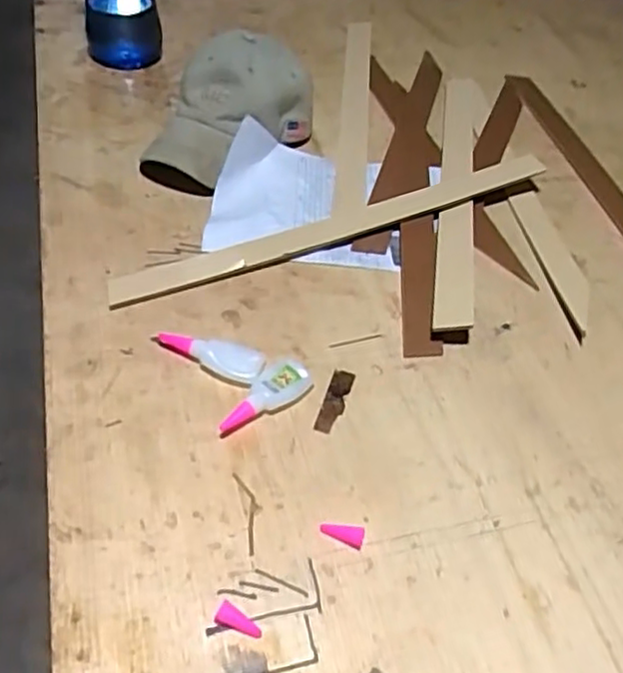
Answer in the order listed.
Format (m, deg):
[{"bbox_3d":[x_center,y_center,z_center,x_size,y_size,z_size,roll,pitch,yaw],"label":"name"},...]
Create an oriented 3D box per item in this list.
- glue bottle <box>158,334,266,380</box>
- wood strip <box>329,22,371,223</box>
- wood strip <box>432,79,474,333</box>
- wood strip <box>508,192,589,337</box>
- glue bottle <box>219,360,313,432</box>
[{"bbox_3d":[-0.093,0.014,0.647,0.104,0.017,0.034,18,48,11],"label":"glue bottle"},{"bbox_3d":[0.064,-0.340,0.990,0.040,0.015,0.537,6,47,0],"label":"wood strip"},{"bbox_3d":[0.187,-0.201,0.871,0.041,0.028,0.563,10,47,3],"label":"wood strip"},{"bbox_3d":[0.288,-0.092,0.793,0.047,0.011,0.239,-6,47,-5],"label":"wood strip"},{"bbox_3d":[-0.042,0.052,0.617,0.103,0.018,0.040,-32,57,-30],"label":"glue bottle"}]

